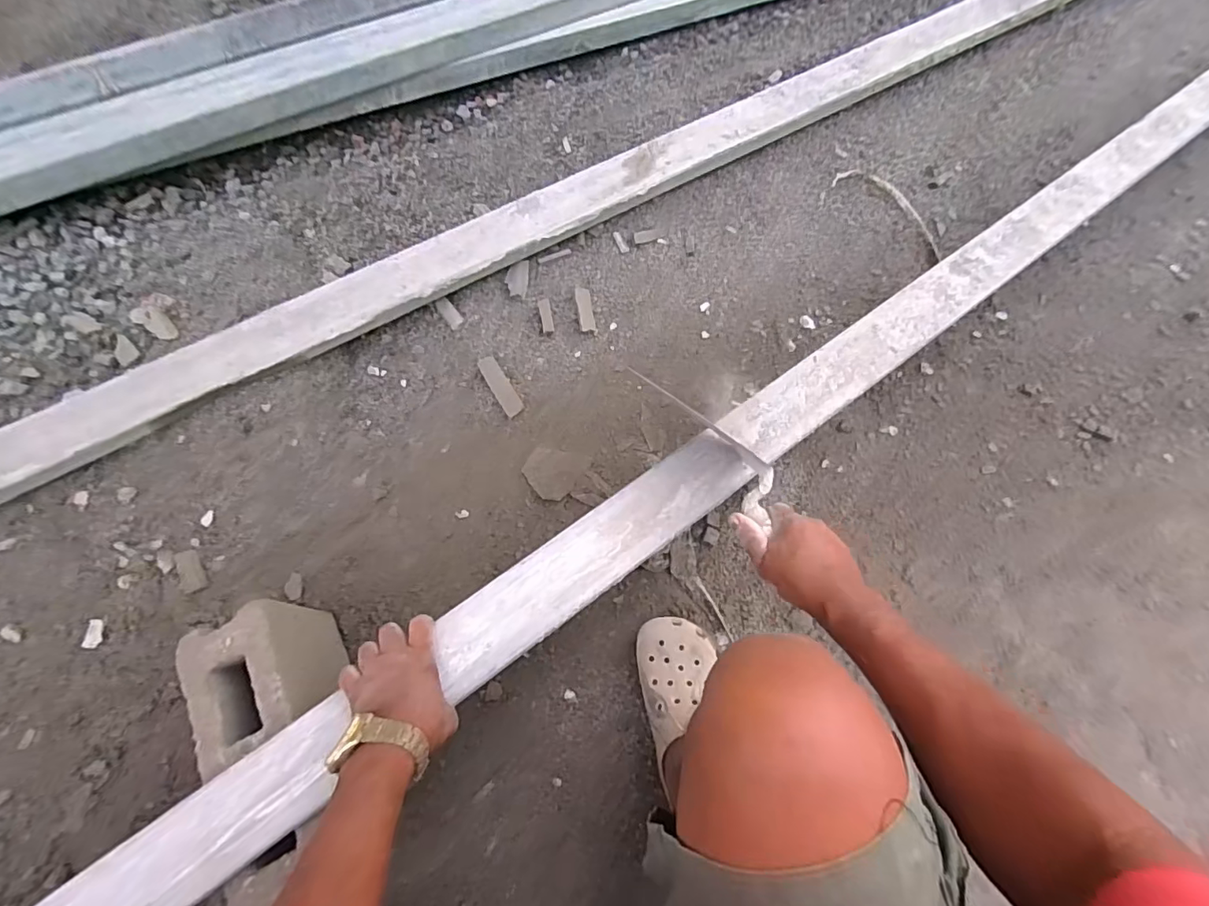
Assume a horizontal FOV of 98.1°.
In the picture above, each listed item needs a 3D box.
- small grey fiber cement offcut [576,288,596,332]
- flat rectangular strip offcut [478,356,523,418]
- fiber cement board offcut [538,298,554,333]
[{"bbox_3d":[-0.032,-0.241,0.884,0.025,0.004,0.078,-6,76,-15],"label":"small grey fiber cement offcut"},{"bbox_3d":[-0.164,-0.106,0.827,0.031,0.010,0.103,-31,86,-12],"label":"flat rectangular strip offcut"},{"bbox_3d":[-0.097,-0.230,0.882,0.020,0.012,0.064,-11,67,-2],"label":"fiber cement board offcut"}]

